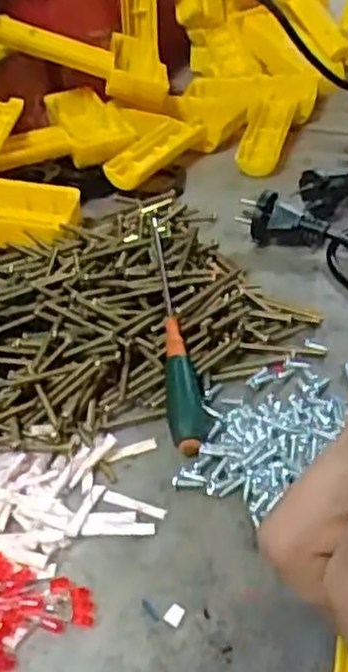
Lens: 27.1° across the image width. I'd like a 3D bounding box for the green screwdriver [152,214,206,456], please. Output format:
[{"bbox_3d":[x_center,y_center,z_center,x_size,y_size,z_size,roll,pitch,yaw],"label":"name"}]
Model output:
[{"bbox_3d":[0.000,-0.005,0.378,0.018,0.019,0.150,-7,52,-1],"label":"green screwdriver"}]

